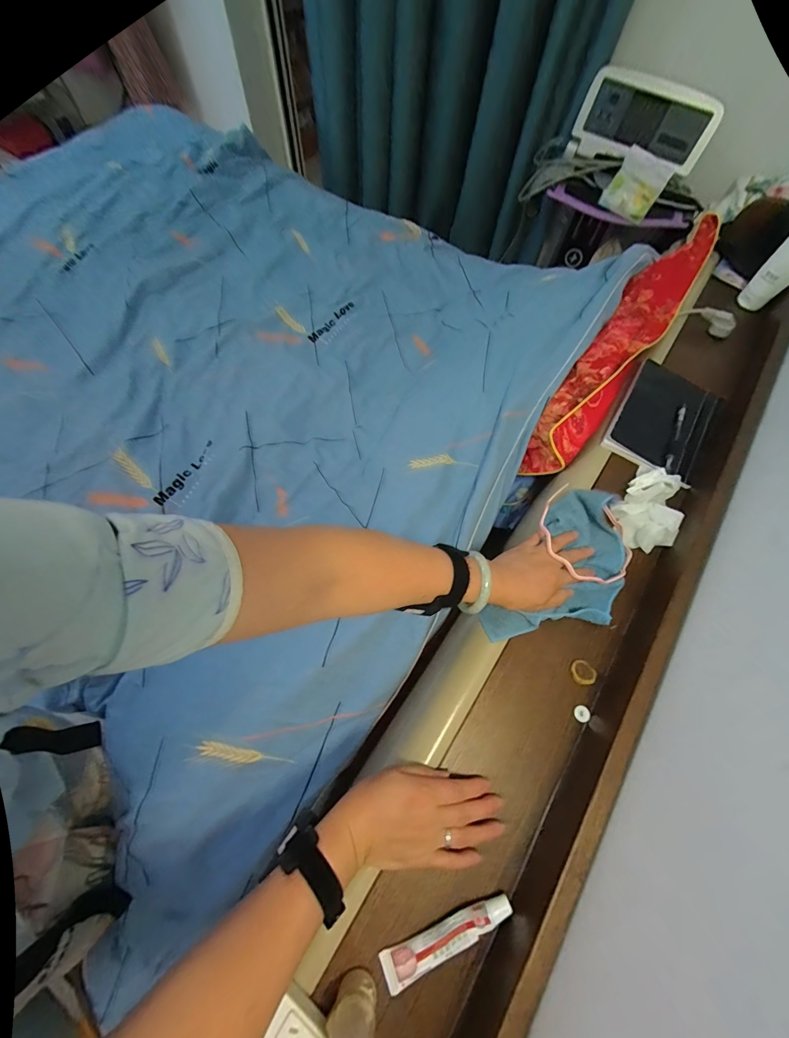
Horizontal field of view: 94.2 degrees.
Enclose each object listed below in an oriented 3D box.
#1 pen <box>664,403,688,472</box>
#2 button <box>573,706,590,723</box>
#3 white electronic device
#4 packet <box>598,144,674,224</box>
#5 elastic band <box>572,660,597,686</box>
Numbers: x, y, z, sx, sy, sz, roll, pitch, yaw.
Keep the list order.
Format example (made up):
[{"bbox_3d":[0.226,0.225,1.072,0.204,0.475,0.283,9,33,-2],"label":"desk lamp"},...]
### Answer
[{"bbox_3d":[0.426,-0.124,0.556,0.011,0.006,0.140,27,69,8],"label":"pen"},{"bbox_3d":[0.216,0.224,0.421,0.018,0.004,0.017,1,68,-2],"label":"button"},{"bbox_3d":[0.669,-1.063,0.989,0.336,0.159,0.042,32,58,13],"label":"white electronic device"},{"bbox_3d":[0.609,-0.834,0.925,0.122,0.114,0.022,27,48,-6],"label":"packet"},{"bbox_3d":[0.224,0.182,0.435,0.028,0.008,0.028,1,68,-2],"label":"elastic band"}]

